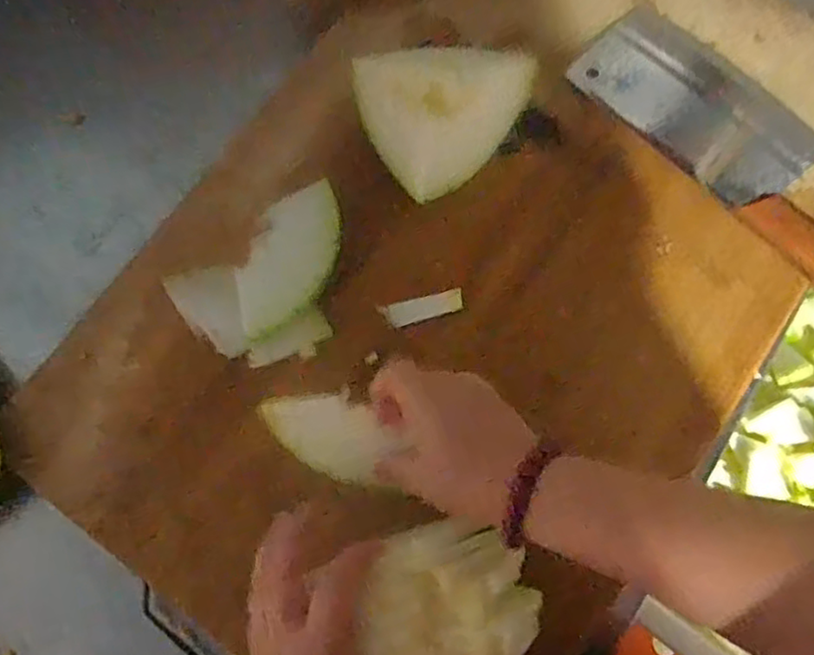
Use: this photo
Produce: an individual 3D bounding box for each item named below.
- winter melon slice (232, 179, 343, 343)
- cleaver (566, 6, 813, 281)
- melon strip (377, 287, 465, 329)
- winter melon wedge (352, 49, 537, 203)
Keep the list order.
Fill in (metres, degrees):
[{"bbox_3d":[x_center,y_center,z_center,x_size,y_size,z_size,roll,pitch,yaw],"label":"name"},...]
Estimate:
[{"bbox_3d":[-0.087,-0.053,0.509,0.064,0.007,0.125,23,76,9],"label":"winter melon slice"},{"bbox_3d":[0.267,-0.143,0.525,0.097,0.030,0.295,-39,75,-9],"label":"cleaver"},{"bbox_3d":[0.012,-0.015,0.508,0.060,0.004,0.017,-14,73,-1],"label":"melon strip"},{"bbox_3d":[0.024,-0.150,0.505,0.132,0.067,0.107,3,73,4],"label":"winter melon wedge"}]

